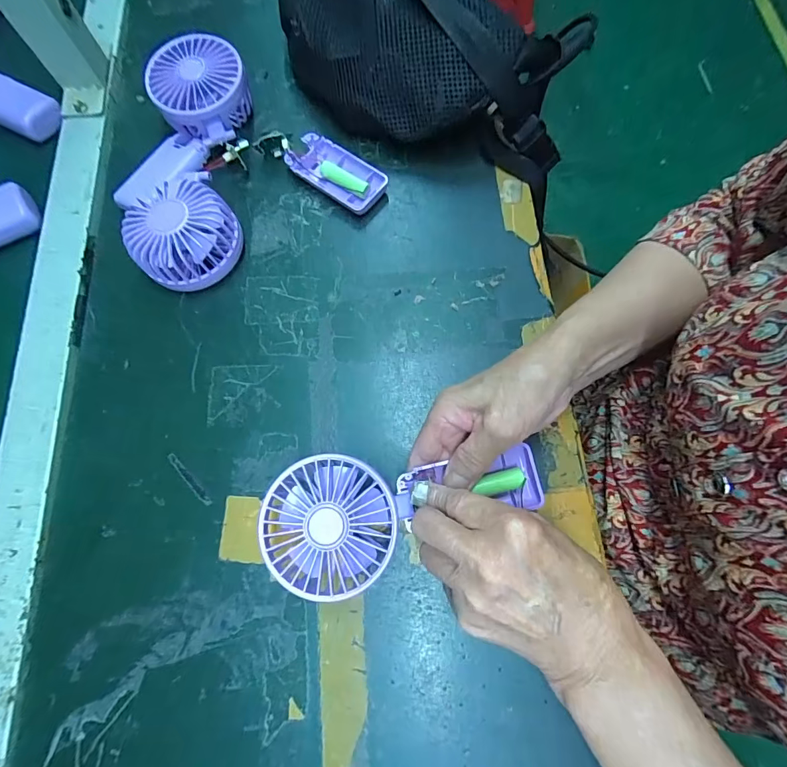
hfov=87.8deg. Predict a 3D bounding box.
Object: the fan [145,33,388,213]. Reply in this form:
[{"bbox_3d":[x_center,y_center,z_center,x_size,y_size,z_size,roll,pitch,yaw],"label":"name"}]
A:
[{"bbox_3d":[-0.111,-0.232,0.368,0.236,0.043,0.086,29,76,9],"label":"fan"}]

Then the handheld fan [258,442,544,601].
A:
[{"bbox_3d":[0.008,0.080,0.269,0.184,0.028,0.080,-11,74,-9],"label":"handheld fan"}]

